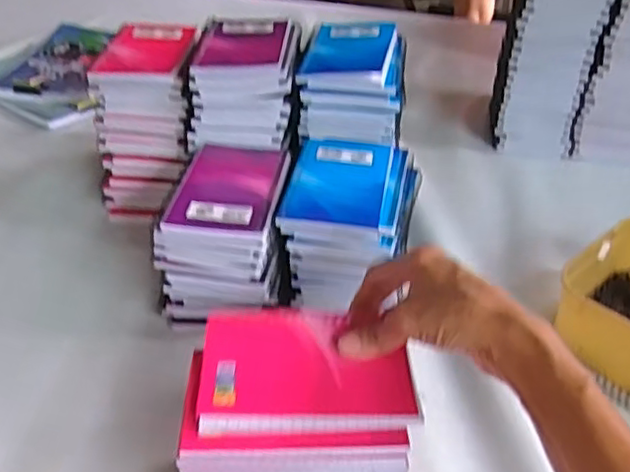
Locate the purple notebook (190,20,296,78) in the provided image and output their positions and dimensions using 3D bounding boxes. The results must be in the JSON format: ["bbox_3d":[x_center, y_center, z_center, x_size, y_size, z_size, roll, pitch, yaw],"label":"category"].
[{"bbox_3d":[-0.065,-0.184,0.628,0.091,0.010,0.119,3,37,-1],"label":"purple notebook"}]

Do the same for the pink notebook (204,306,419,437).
[{"bbox_3d":[-0.004,0.081,0.409,0.129,0.011,0.089,-2,36,-5],"label":"pink notebook"}]

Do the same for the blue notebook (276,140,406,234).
[{"bbox_3d":[0.028,-0.048,0.565,0.096,0.013,0.133,9,37,8],"label":"blue notebook"}]

